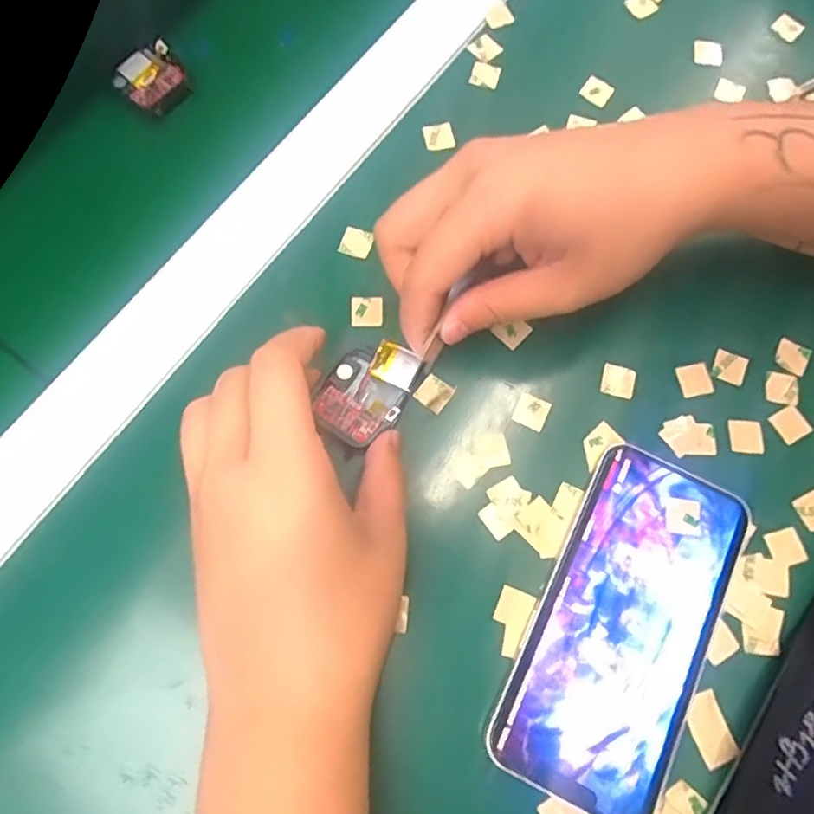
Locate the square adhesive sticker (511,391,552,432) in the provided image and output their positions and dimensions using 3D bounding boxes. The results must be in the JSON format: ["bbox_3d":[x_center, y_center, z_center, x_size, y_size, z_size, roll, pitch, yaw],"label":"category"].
[{"bbox_3d":[0.059,0.002,0.290,0.015,0.004,0.016,26,75,7],"label":"square adhesive sticker"}]

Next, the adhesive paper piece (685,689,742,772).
[{"bbox_3d":[0.126,0.133,0.256,0.016,0.004,0.026,-21,71,0],"label":"adhesive paper piece"}]

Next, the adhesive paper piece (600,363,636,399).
[{"bbox_3d":[0.102,-0.013,0.296,0.015,0.004,0.016,14,74,3],"label":"adhesive paper piece"}]

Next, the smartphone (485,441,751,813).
[{"bbox_3d":[0.093,0.091,0.261,0.072,0.009,0.143,26,75,7],"label":"smartphone"}]

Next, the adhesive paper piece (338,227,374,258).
[{"bbox_3d":[-0.025,-0.083,0.311,0.016,0.004,0.015,24,74,6],"label":"adhesive paper piece"}]

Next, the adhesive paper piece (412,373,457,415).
[{"bbox_3d":[0.013,-0.007,0.291,0.015,0.004,0.016,36,76,9],"label":"adhesive paper piece"}]

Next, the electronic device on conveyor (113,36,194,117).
[{"bbox_3d":[-0.138,-0.179,0.335,0.034,0.010,0.043,-40,78,-12],"label":"electronic device on conveyor"}]

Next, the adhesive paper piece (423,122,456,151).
[{"bbox_3d":[0.018,-0.146,0.333,0.015,0.004,0.015,-11,74,-4],"label":"adhesive paper piece"}]

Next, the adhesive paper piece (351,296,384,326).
[{"bbox_3d":[-0.019,-0.047,0.302,0.016,0.004,0.016,0,73,-1],"label":"adhesive paper piece"}]

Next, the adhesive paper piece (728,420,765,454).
[{"bbox_3d":[0.160,0.014,0.289,0.015,0.004,0.016,2,73,0],"label":"adhesive paper piece"}]

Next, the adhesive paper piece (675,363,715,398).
[{"bbox_3d":[0.140,-0.013,0.298,0.016,0.004,0.015,-14,76,-1],"label":"adhesive paper piece"}]

